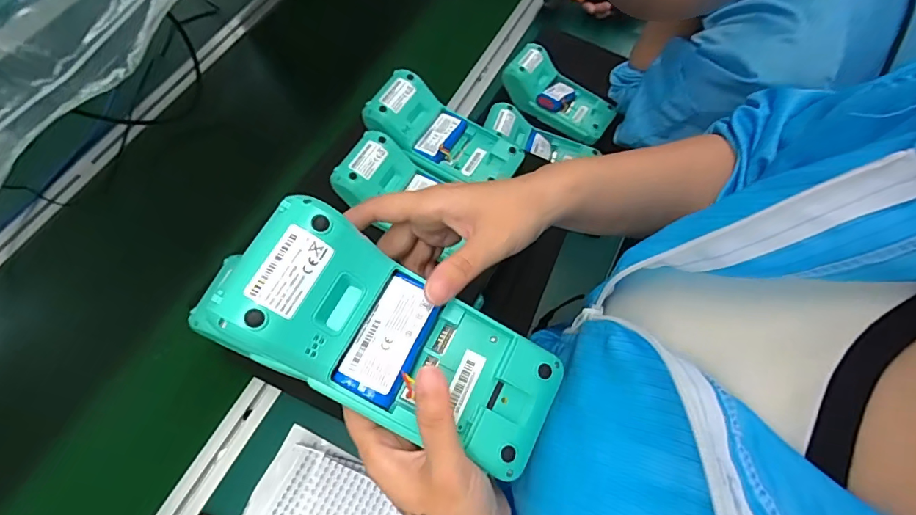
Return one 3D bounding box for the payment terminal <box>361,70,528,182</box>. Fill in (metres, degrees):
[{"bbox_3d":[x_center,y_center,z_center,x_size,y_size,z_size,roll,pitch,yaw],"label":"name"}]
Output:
[{"bbox_3d":[-0.015,-0.140,0.535,0.178,0.045,0.079,26,61,-6],"label":"payment terminal"}]

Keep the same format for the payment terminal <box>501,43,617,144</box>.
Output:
[{"bbox_3d":[0.152,-0.246,0.729,0.175,0.053,0.084,34,63,-4],"label":"payment terminal"}]

